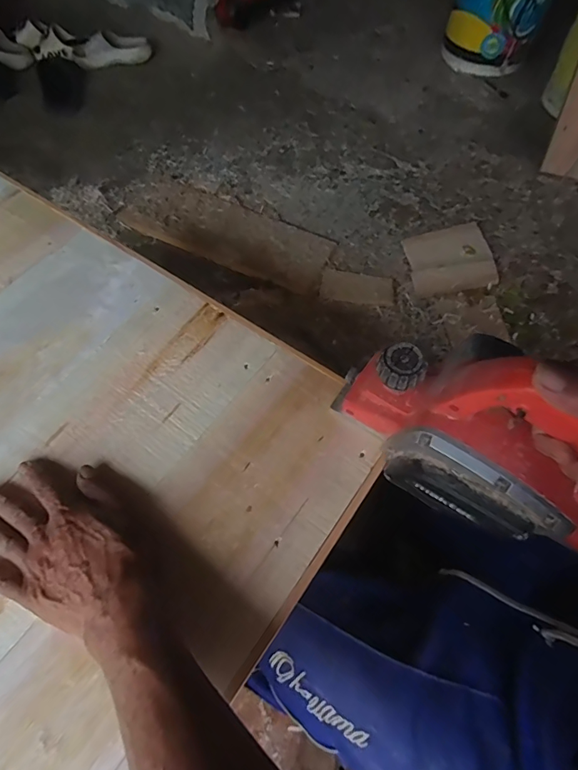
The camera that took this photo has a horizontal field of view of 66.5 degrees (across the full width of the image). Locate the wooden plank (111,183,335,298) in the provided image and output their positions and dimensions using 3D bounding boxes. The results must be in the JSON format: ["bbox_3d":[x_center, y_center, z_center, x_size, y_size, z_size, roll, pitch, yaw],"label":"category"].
[{"bbox_3d":[-0.145,-0.369,1.040,0.503,0.028,0.184,24,63,13],"label":"wooden plank"}]

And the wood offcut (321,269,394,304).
[{"bbox_3d":[0.153,-0.221,0.973,0.158,0.012,0.080,9,60,5],"label":"wood offcut"}]

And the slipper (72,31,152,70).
[{"bbox_3d":[-0.575,-1.083,1.418,0.252,0.069,0.121,-5,60,-3],"label":"slipper"}]

